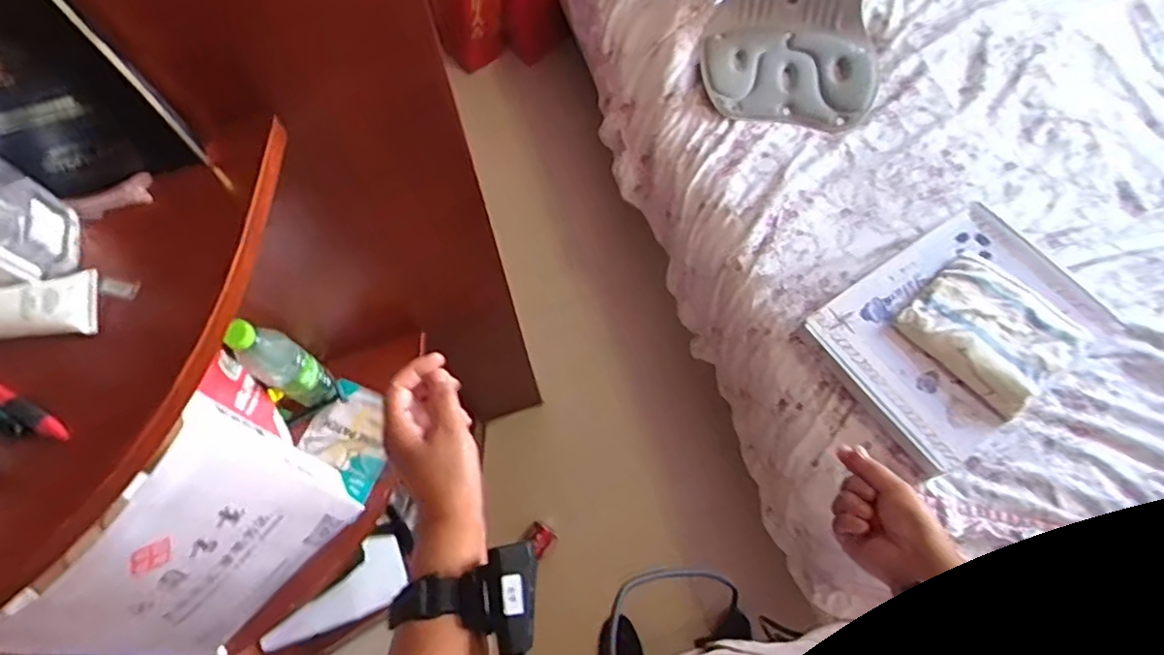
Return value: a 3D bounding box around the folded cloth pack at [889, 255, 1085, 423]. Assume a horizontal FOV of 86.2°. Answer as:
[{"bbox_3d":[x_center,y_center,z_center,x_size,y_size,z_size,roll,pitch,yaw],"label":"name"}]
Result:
[{"bbox_3d":[0.670,0.003,1.018,0.218,0.032,0.229,-37,72,-14],"label":"folded cloth pack"}]

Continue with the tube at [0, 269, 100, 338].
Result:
[{"bbox_3d":[-0.392,-0.013,0.427,0.104,0.026,0.042,-9,68,-3],"label":"tube"}]

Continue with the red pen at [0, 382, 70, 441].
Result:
[{"bbox_3d":[-0.386,0.047,0.415,0.114,0.010,0.012,26,70,11],"label":"red pen"}]

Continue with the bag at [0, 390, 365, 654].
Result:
[{"bbox_3d":[-0.416,0.242,0.688,0.080,0.300,0.264,29,68,28],"label":"bag"}]

